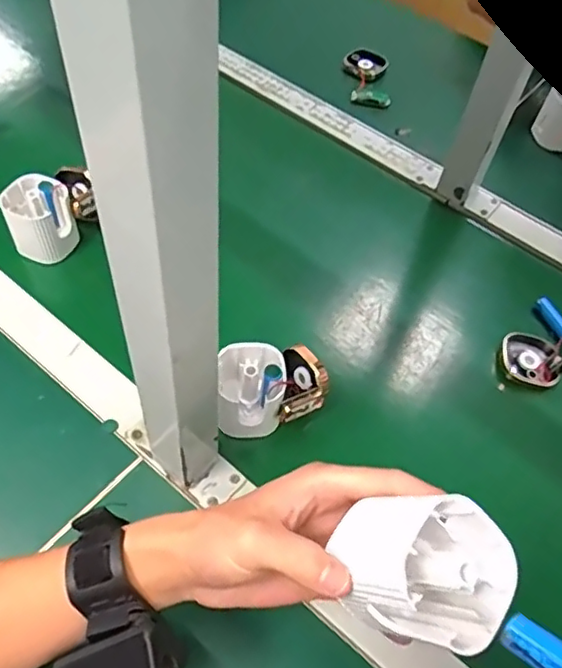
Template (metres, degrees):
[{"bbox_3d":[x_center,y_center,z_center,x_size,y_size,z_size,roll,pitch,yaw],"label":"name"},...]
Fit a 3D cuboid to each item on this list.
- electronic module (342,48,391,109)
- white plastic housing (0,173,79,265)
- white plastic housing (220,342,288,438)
[{"bbox_3d":[0.113,-0.344,0.804,0.060,0.016,0.110,5,53,-2],"label":"electronic module"},{"bbox_3d":[-0.233,-0.111,0.584,0.060,0.067,0.053,-20,57,-19],"label":"white plastic housing"},{"bbox_3d":[-0.024,0.044,0.491,0.051,0.057,0.057,0,53,-6],"label":"white plastic housing"}]

